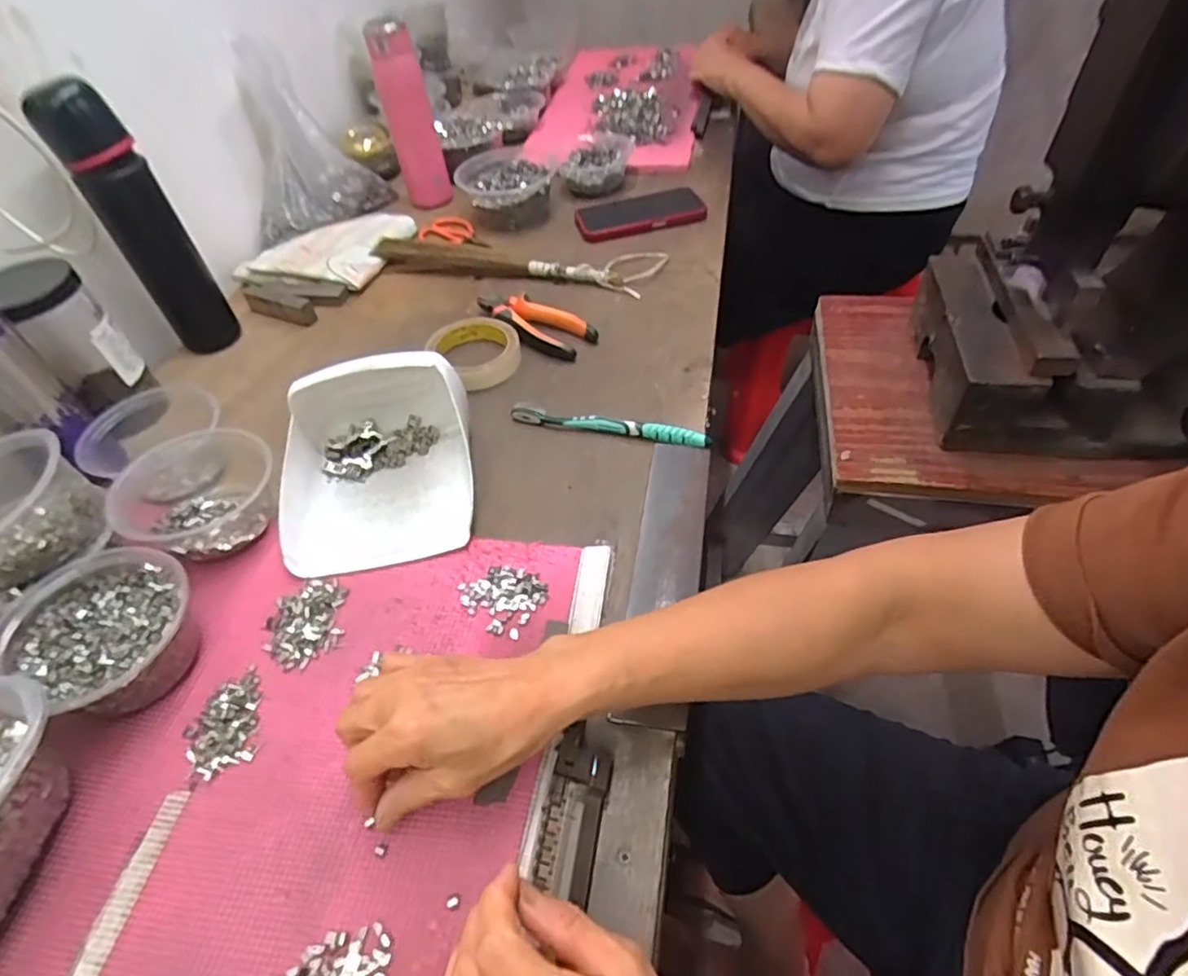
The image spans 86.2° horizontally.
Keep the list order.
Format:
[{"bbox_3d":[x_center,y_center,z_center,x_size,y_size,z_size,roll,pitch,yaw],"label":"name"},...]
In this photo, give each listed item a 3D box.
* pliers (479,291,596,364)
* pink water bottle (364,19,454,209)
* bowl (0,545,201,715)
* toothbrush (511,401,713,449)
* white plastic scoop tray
[{"bbox_3d":[-0.069,-0.181,0.690,0.145,0.020,0.056,25,55,26],"label":"pliers"},{"bbox_3d":[-0.247,-0.495,0.861,0.068,0.210,0.057,-15,48,-6],"label":"pink water bottle"},{"bbox_3d":[-0.330,0.099,0.435,0.111,0.053,0.101,-3,48,4],"label":"bowl"},{"bbox_3d":[0.012,-0.058,0.579,0.186,0.022,0.015,10,50,15],"label":"toothbrush"},{"bbox_3d":[-0.182,-0.032,0.521,0.152,0.084,0.173,-10,48,-2],"label":"white plastic scoop tray"}]

